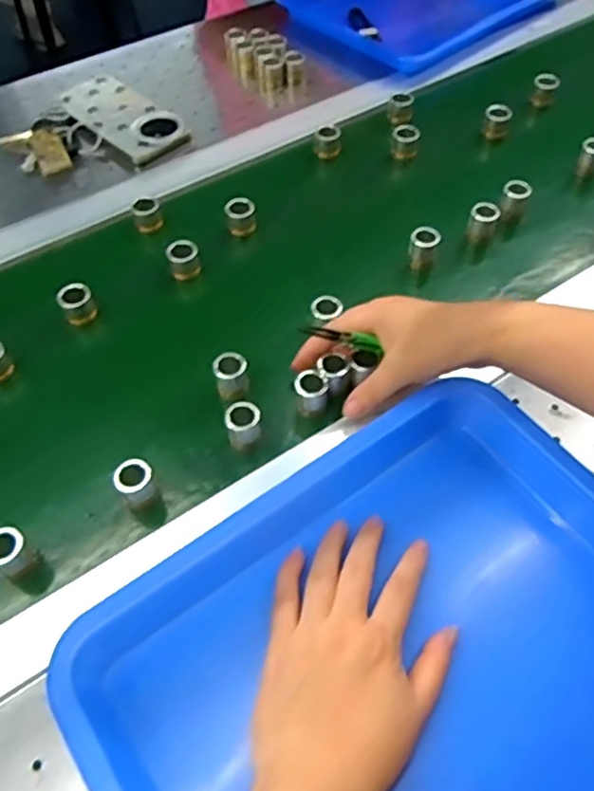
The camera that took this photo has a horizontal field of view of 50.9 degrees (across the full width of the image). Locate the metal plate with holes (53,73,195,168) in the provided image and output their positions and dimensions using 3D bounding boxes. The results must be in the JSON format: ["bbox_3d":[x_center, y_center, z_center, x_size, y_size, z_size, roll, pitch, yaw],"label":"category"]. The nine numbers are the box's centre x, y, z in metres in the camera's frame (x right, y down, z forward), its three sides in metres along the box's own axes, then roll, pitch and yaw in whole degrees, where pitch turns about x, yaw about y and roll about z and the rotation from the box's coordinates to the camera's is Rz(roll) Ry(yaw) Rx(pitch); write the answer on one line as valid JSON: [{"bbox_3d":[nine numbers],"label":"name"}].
[{"bbox_3d":[-0.187,-0.298,0.667,0.076,0.014,0.156,-39,62,-23],"label":"metal plate with holes"}]

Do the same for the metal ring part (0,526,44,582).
[{"bbox_3d":[-0.177,0.099,0.387,0.019,0.036,0.024,31,61,22],"label":"metal ring part"}]

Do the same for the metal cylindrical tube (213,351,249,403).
[{"bbox_3d":[-0.048,-0.014,0.459,0.023,0.032,0.021,-1,54,1],"label":"metal cylindrical tube"}]

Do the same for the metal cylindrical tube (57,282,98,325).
[{"bbox_3d":[-0.179,-0.074,0.511,0.025,0.034,0.020,-23,57,-14],"label":"metal cylindrical tube"}]

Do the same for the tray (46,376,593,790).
[{"bbox_3d":[0.068,0.159,0.346,0.321,0.058,0.273,-32,60,-20],"label":"tray"}]

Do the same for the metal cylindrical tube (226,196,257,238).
[{"bbox_3d":[-0.051,-0.162,0.568,0.025,0.029,0.023,-6,54,-3],"label":"metal cylindrical tube"}]

